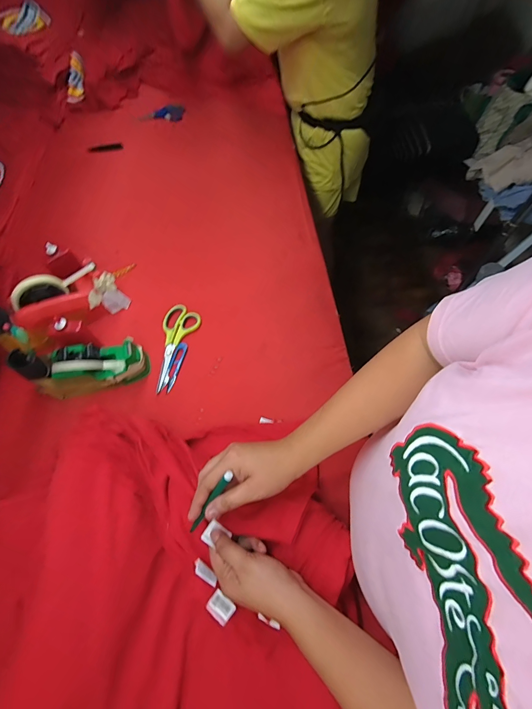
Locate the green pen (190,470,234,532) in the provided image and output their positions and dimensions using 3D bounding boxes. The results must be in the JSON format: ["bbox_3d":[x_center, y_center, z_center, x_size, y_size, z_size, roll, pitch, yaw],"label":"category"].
[{"bbox_3d":[-0.072,0.191,0.411,0.009,0.014,0.113,38,112,19],"label":"green pen"}]

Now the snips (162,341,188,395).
[{"bbox_3d":[-0.178,0.023,0.630,0.023,0.007,0.102,11,66,8],"label":"snips"}]

